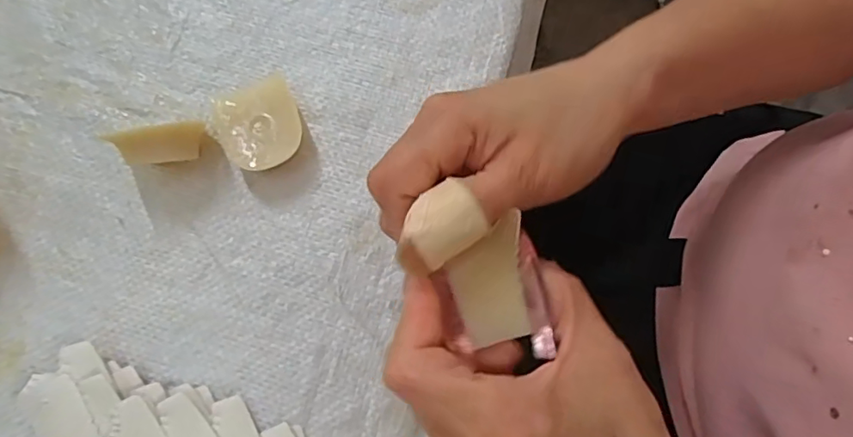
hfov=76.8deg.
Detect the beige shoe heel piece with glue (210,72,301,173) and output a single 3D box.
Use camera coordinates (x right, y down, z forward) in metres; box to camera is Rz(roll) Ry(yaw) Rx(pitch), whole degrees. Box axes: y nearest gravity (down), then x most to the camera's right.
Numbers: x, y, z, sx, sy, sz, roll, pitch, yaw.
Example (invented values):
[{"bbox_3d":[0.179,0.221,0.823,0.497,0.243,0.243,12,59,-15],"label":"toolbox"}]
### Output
[{"bbox_3d":[-0.083,-0.046,0.273,0.043,0.017,0.046,-34,80,-6],"label":"beige shoe heel piece with glue"}]

